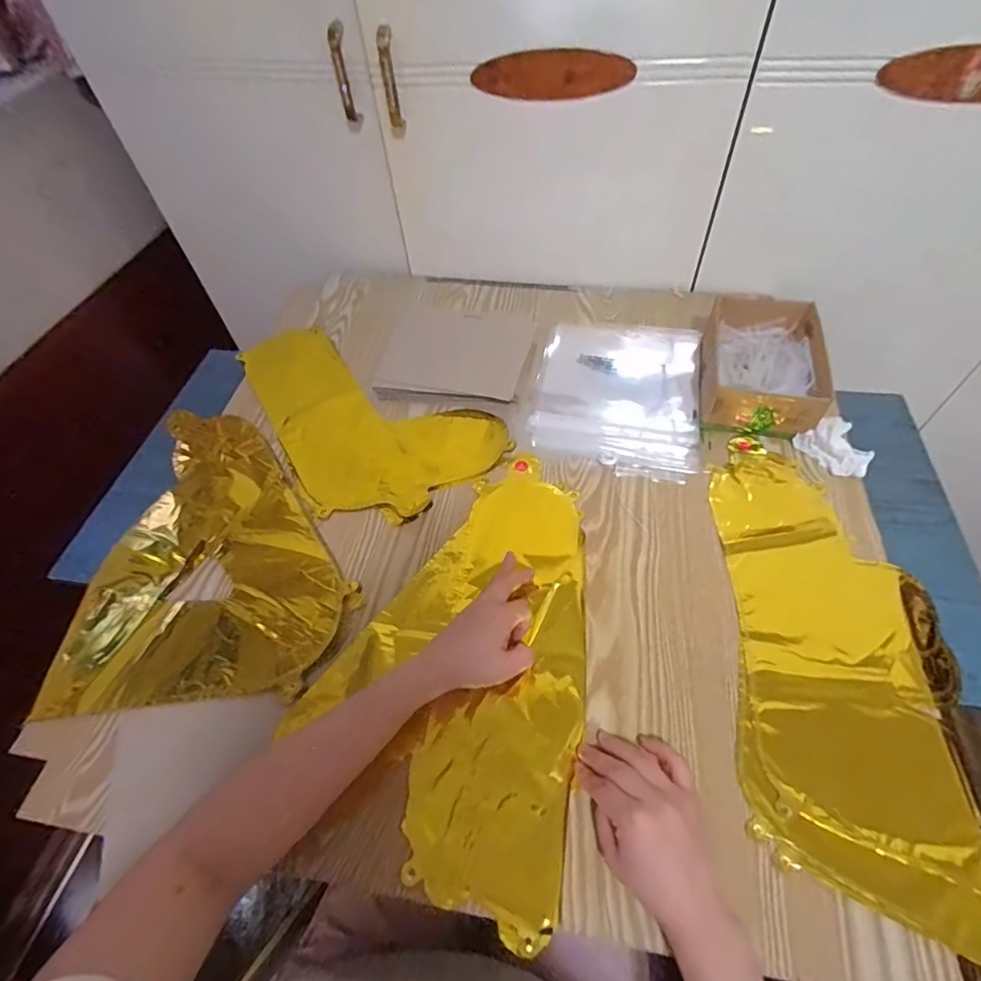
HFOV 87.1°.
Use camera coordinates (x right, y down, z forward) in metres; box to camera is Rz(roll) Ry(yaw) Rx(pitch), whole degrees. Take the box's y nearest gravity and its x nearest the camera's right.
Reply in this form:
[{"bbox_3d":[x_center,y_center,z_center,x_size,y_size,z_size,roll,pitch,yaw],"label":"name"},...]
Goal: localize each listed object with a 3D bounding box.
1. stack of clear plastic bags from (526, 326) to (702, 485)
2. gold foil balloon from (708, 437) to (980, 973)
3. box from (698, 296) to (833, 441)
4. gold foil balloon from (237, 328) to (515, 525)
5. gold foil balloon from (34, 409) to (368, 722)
[{"bbox_3d":[0.169,-0.135,0.685,0.208,0.012,0.279,9,55,9],"label":"stack of clear plastic bags"},{"bbox_3d":[0.318,0.135,0.472,0.188,0.010,0.427,5,55,7],"label":"gold foil balloon"},{"bbox_3d":[0.334,-0.157,0.645,0.130,0.064,0.195,9,55,10],"label":"box"},{"bbox_3d":[-0.176,-0.108,0.677,0.224,0.013,0.379,-35,60,-20],"label":"gold foil balloon"},{"bbox_3d":[-0.287,0.046,0.566,0.273,0.014,0.349,-4,54,0],"label":"gold foil balloon"}]

